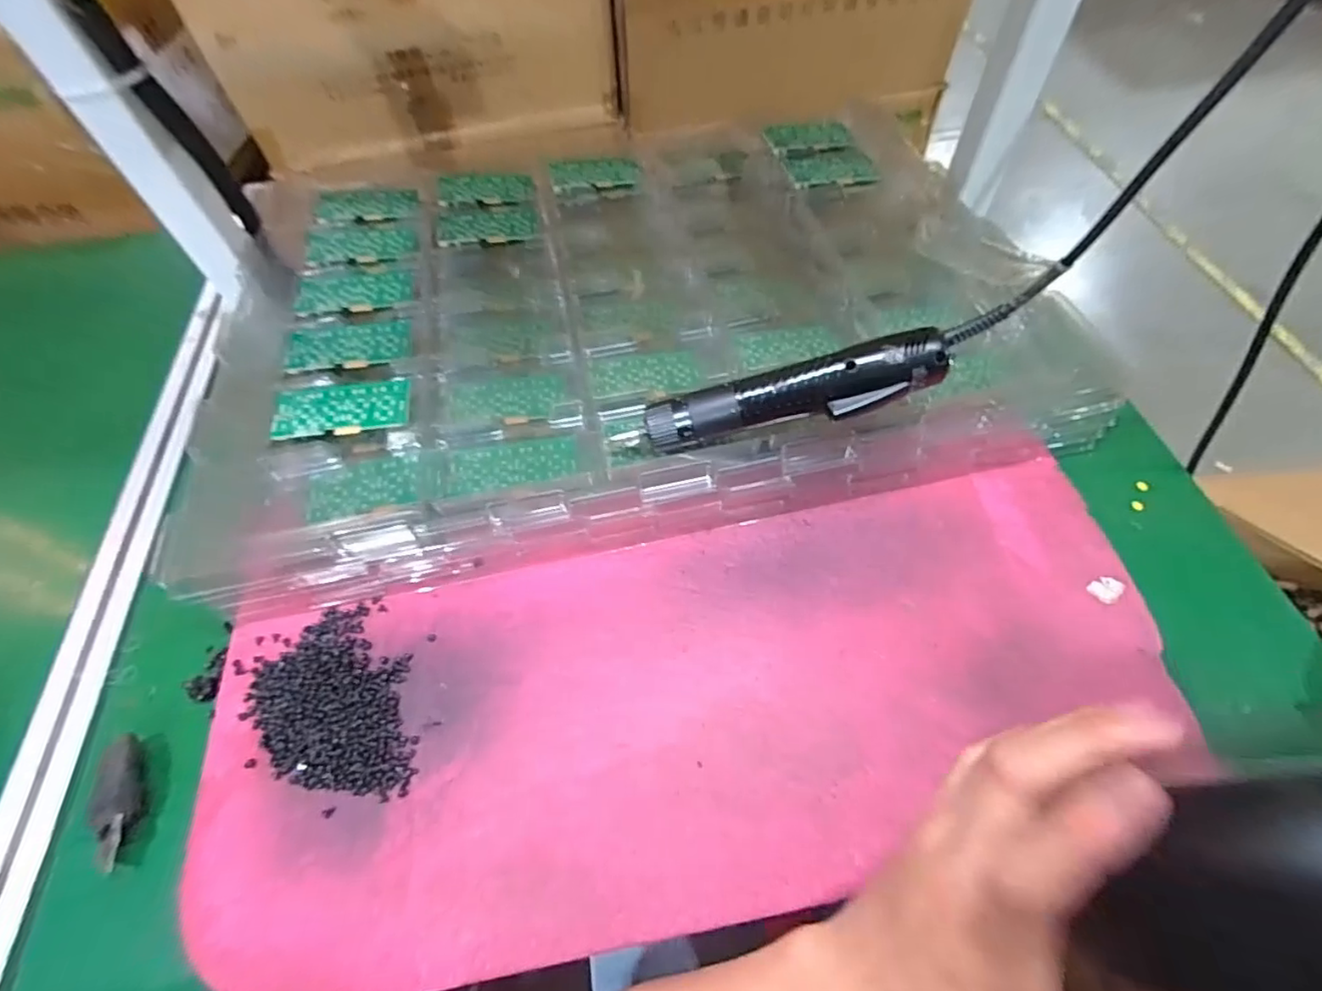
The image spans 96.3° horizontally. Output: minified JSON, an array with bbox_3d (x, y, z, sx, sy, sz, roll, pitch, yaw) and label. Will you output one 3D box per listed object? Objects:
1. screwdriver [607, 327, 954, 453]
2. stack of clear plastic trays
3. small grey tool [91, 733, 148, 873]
[{"bbox_3d":[0.076,-0.063,0.397,0.222,0.027,0.034,-14,55,12],"label":"screwdriver"},{"bbox_3d":[-0.029,-0.167,0.540,0.734,0.076,0.457,-10,56,-3],"label":"stack of clear plastic trays"},{"bbox_3d":[-0.324,0.183,0.357,0.017,0.023,0.072,-23,57,-11],"label":"small grey tool"}]

